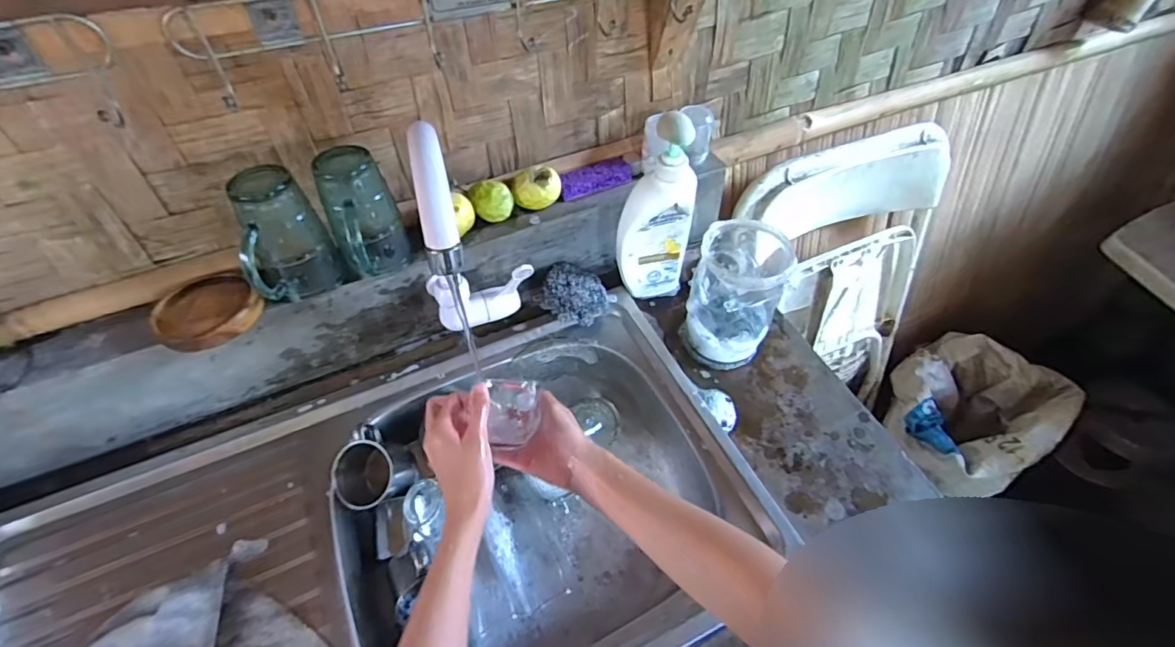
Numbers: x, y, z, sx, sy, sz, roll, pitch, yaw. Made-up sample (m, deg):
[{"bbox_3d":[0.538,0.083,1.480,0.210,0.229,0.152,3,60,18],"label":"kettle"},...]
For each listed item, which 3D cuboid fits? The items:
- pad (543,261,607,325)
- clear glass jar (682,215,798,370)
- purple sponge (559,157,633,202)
[{"bbox_3d":[-0.014,-0.034,0.696,0.080,0.044,0.087,13,53,9],"label":"pad"},{"bbox_3d":[0.174,-0.035,0.632,0.099,0.149,0.106,1,53,-1],"label":"clear glass jar"},{"bbox_3d":[0.012,-0.183,0.687,0.097,0.020,0.037,-22,56,-17],"label":"purple sponge"}]

